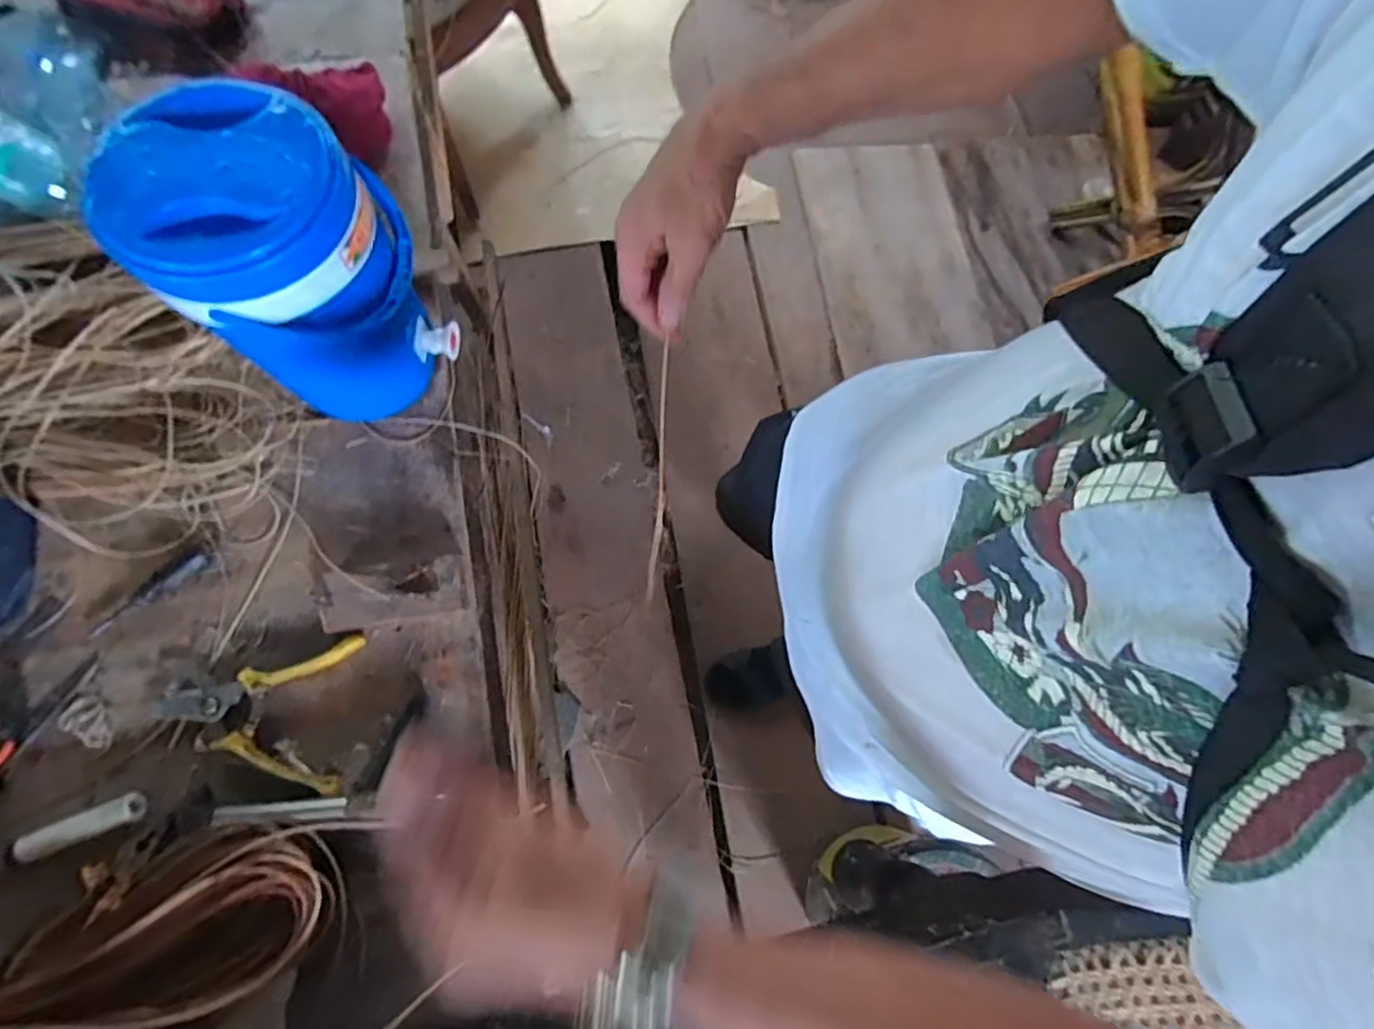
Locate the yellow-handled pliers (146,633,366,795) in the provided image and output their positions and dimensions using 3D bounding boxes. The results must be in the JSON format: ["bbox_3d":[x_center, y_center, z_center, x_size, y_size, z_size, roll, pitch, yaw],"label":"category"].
[{"bbox_3d":[-0.393,0.181,0.579,0.168,0.017,0.131,0,75,-2],"label":"yellow-handled pliers"}]

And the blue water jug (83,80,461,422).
[{"bbox_3d":[-0.326,-0.209,0.559,0.170,0.251,0.155,0,75,-2],"label":"blue water jug"}]

